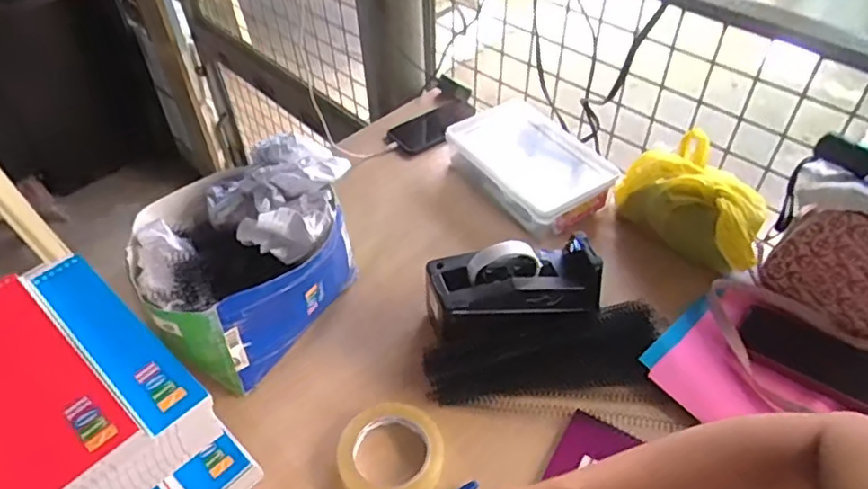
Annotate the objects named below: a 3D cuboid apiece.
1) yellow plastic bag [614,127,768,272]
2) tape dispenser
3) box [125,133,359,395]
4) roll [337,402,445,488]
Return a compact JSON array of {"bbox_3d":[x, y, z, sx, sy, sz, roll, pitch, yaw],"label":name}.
[{"bbox_3d":[0.336,-0.059,0.769,0.098,0.102,0.202,-28,52,-23],"label":"yellow plastic bag"},{"bbox_3d":[0.092,0.052,0.696,0.198,0.107,0.082,-11,47,-9],"label":"tape dispenser"},{"bbox_3d":[-0.211,0.009,0.698,0.228,0.183,0.206,-36,55,-28],"label":"box"},{"bbox_3d":[-0.043,0.212,0.610,0.102,0.022,0.105,-1,46,1],"label":"roll"}]

